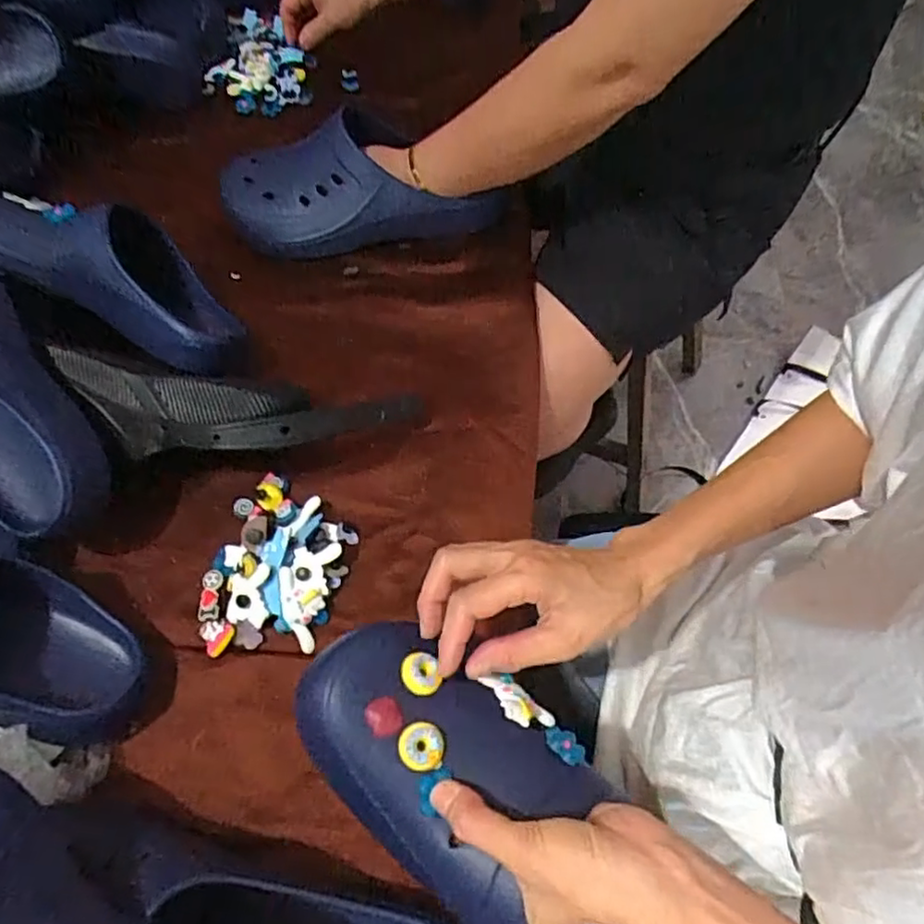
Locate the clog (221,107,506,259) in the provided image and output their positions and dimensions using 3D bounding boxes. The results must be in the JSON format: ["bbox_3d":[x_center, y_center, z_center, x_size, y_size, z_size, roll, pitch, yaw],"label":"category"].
[{"bbox_3d":[-0.107,-0.286,0.673,0.294,0.102,0.120,-3,61,4],"label":"clog"}]

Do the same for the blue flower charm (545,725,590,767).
[{"bbox_3d":[0.061,0.168,0.384,0.020,0.004,0.029,-18,59,-46],"label":"blue flower charm"}]

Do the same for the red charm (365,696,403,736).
[{"bbox_3d":[-0.044,0.141,0.365,0.018,0.006,0.020,-31,63,-12],"label":"red charm"}]

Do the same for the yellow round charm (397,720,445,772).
[{"bbox_3d":[-0.023,0.156,0.360,0.025,0.006,0.025,-2,61,4],"label":"yellow round charm"}]

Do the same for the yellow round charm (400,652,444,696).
[{"bbox_3d":[-0.024,0.123,0.381,0.022,0.006,0.023,-2,57,3],"label":"yellow round charm"}]

